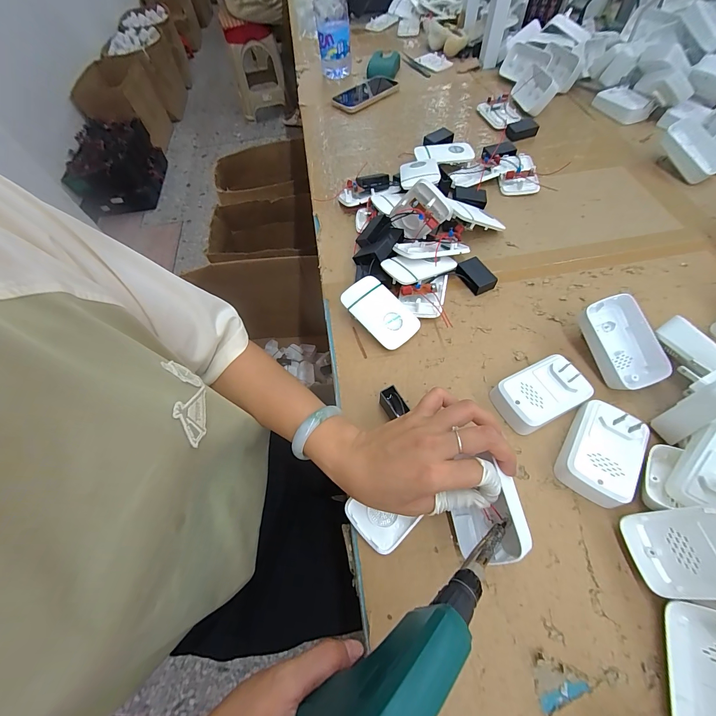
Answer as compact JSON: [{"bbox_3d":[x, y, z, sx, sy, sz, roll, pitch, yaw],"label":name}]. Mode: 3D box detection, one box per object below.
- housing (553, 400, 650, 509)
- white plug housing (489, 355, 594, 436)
[{"bbox_3d":[0.229,0.086,0.301,0.060,0.032,0.088,28,66,18],"label":"housing"},{"bbox_3d":[0.188,0.037,0.332,0.090,0.031,0.054,-24,62,-10],"label":"white plug housing"}]

